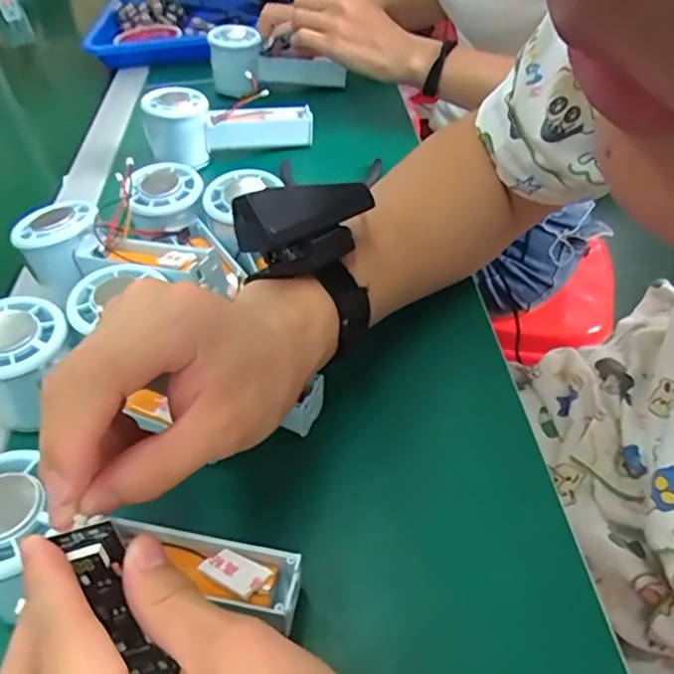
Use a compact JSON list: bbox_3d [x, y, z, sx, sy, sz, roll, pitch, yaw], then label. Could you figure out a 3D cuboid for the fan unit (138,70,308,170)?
[{"bbox_3d":[-0.100,-0.201,0.562,0.153,0.070,0.067,-15,46,-11],"label":"fan unit"}]

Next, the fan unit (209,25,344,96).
[{"bbox_3d":[-0.069,-0.303,0.654,0.143,0.060,0.048,7,46,10],"label":"fan unit"}]

